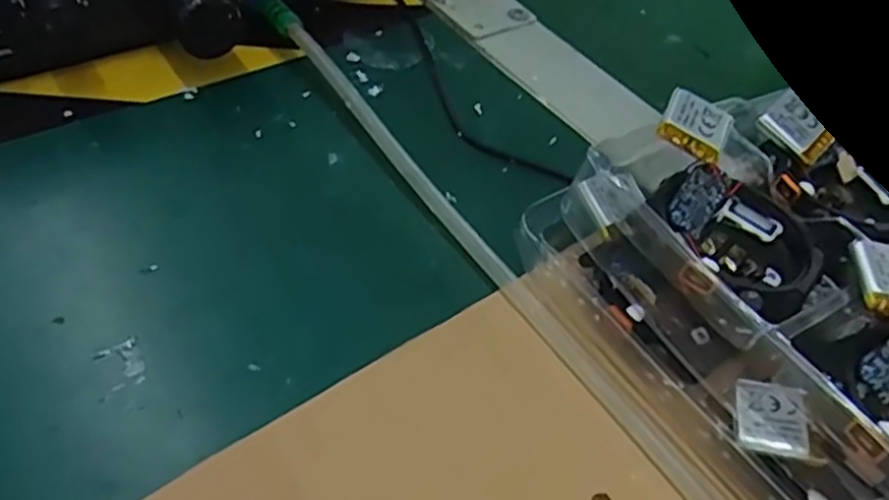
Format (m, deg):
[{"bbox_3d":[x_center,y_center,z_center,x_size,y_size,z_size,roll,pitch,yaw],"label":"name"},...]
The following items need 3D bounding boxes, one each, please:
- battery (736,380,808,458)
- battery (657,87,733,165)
[{"bbox_3d":[0.088,0.045,0.191,0.018,0.004,0.020,10,50,12],"label":"battery"},{"bbox_3d":[0.080,-0.040,0.226,0.021,0.004,0.023,31,59,0],"label":"battery"}]

